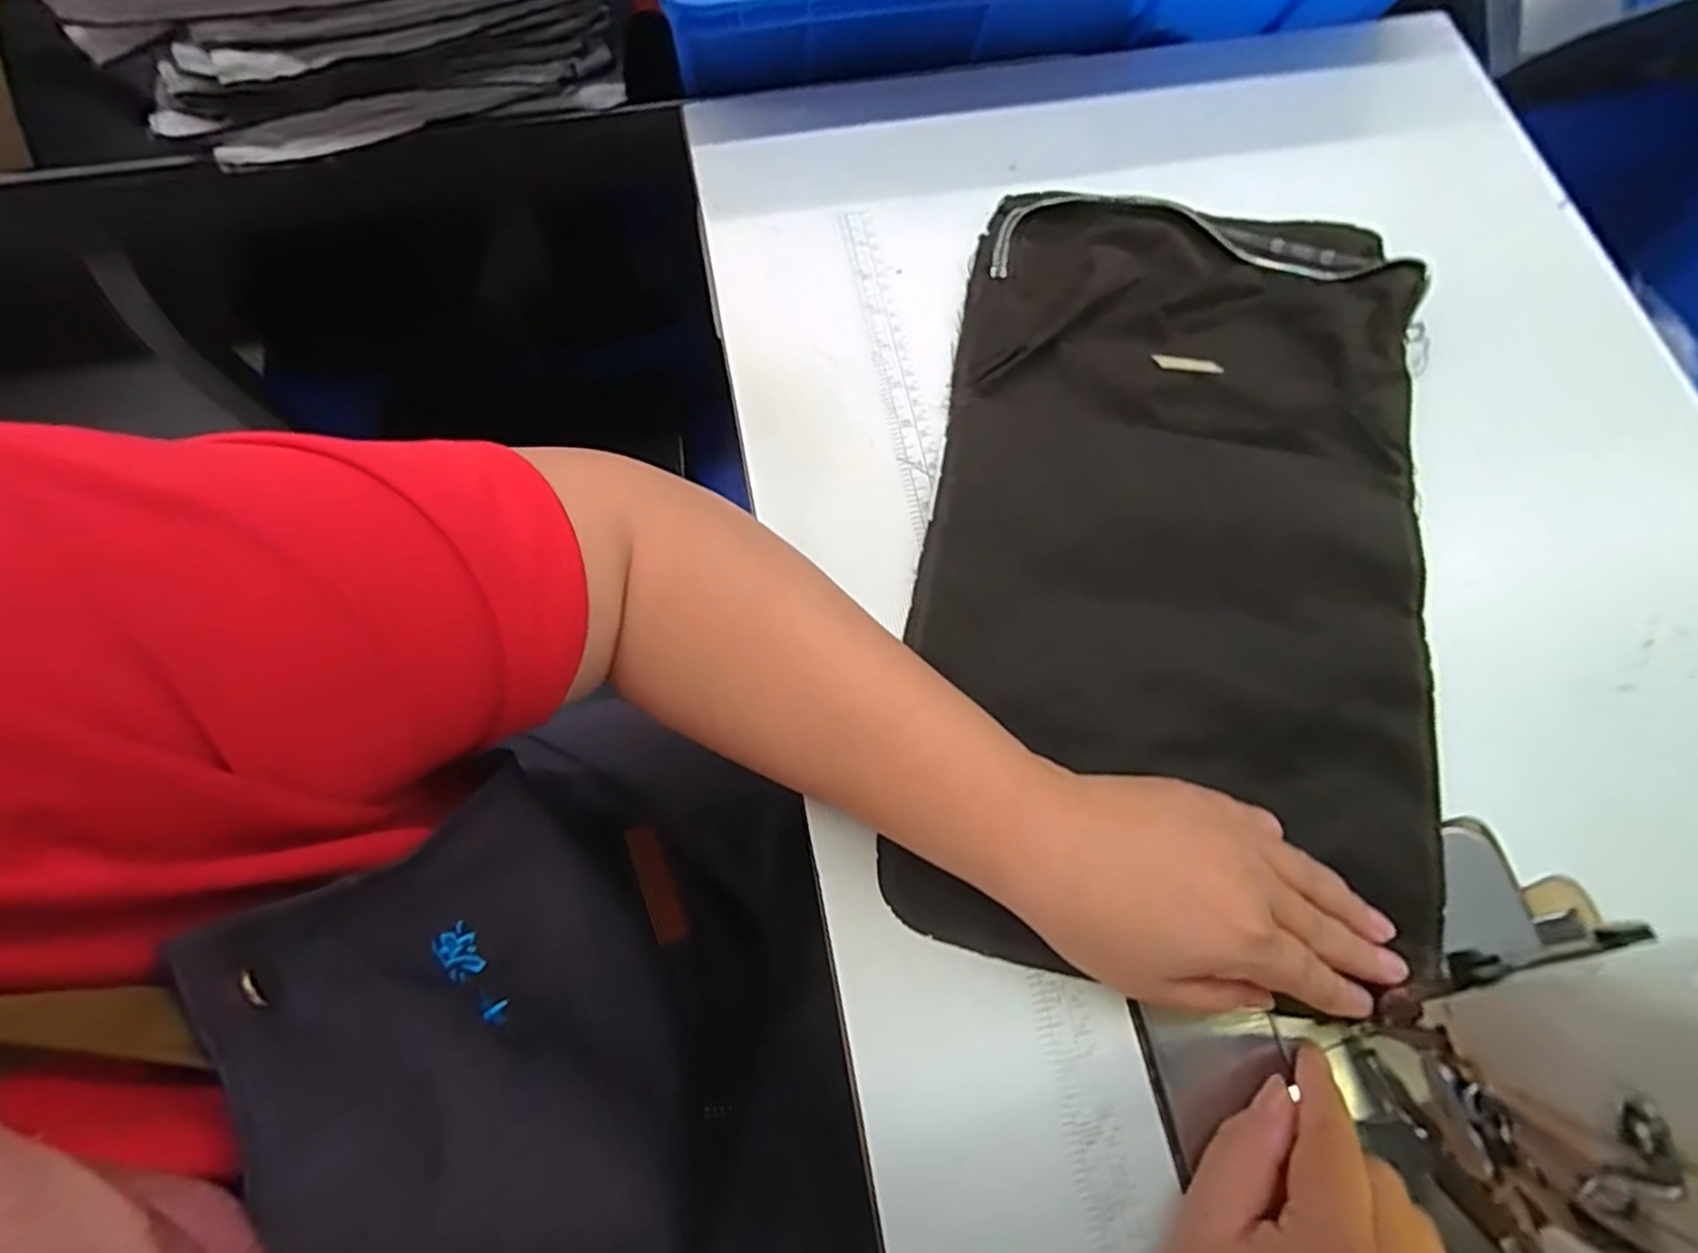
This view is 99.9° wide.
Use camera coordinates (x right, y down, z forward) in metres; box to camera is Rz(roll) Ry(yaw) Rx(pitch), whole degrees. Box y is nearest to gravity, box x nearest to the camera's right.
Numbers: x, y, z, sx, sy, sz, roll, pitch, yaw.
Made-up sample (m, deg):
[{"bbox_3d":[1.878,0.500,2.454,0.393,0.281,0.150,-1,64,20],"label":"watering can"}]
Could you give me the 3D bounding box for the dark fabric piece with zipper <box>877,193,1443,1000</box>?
[{"bbox_3d":[0.164,-0.048,0.360,0.239,0.013,0.413,10,74,4],"label":"dark fabric piece with zipper"}]

